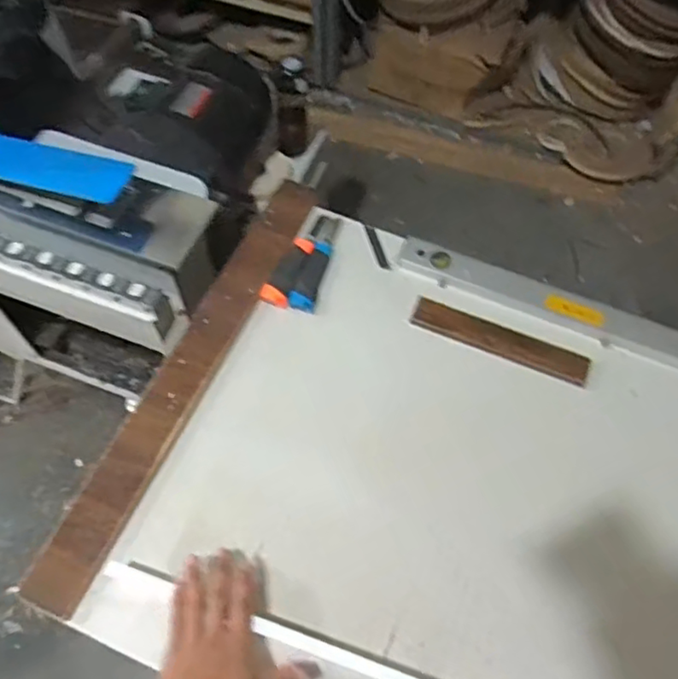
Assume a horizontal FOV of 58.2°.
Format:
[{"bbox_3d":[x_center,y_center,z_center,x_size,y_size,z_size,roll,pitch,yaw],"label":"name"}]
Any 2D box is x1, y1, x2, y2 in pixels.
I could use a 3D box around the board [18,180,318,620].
[{"bbox_3d":[-0.201,0.022,0.890,0.084,0.027,0.731,21,62,10],"label":"board"}]

